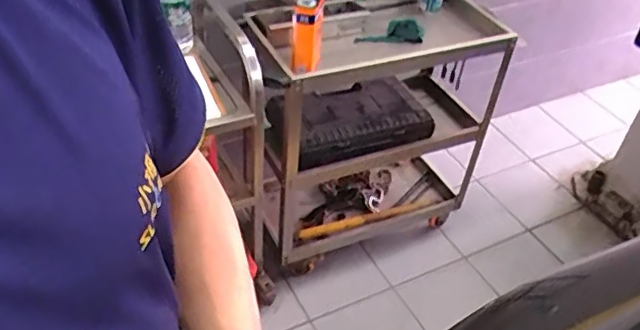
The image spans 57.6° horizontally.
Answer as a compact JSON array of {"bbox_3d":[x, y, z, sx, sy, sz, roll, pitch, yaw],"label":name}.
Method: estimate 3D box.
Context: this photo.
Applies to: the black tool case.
[{"bbox_3d":[0.091,-0.141,1.770,0.483,0.101,0.263,-16,45,-22],"label":"black tool case"}]

